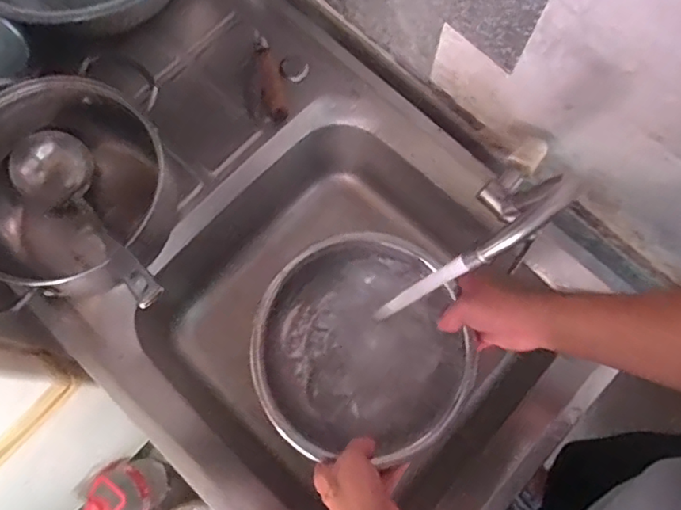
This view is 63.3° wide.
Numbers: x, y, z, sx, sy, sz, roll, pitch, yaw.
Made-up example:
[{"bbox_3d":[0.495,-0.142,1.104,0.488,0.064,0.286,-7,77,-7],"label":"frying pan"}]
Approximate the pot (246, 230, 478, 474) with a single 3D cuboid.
[{"bbox_3d":[0.024,0.102,0.590,0.218,0.083,0.220,0,75,-1],"label":"pot"}]

